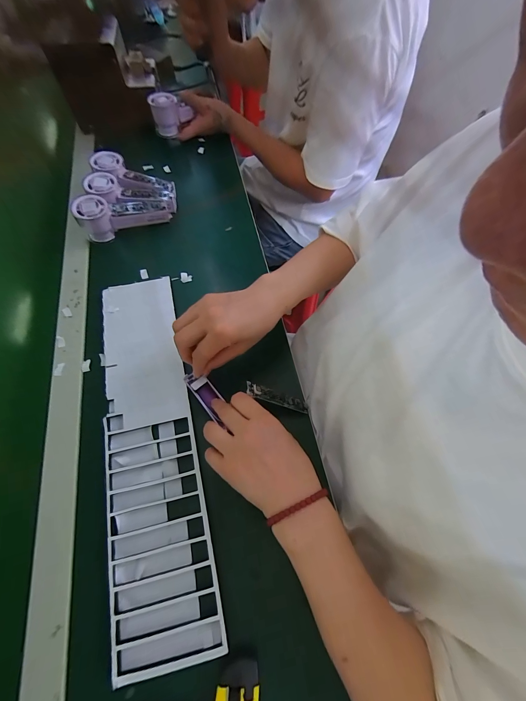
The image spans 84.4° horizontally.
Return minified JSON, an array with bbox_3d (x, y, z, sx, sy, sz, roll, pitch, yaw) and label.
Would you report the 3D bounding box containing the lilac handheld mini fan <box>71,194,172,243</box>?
[{"bbox_3d":[-0.243,-0.242,0.513,0.151,0.057,0.050,-24,67,-12],"label":"lilac handheld mini fan"}]

